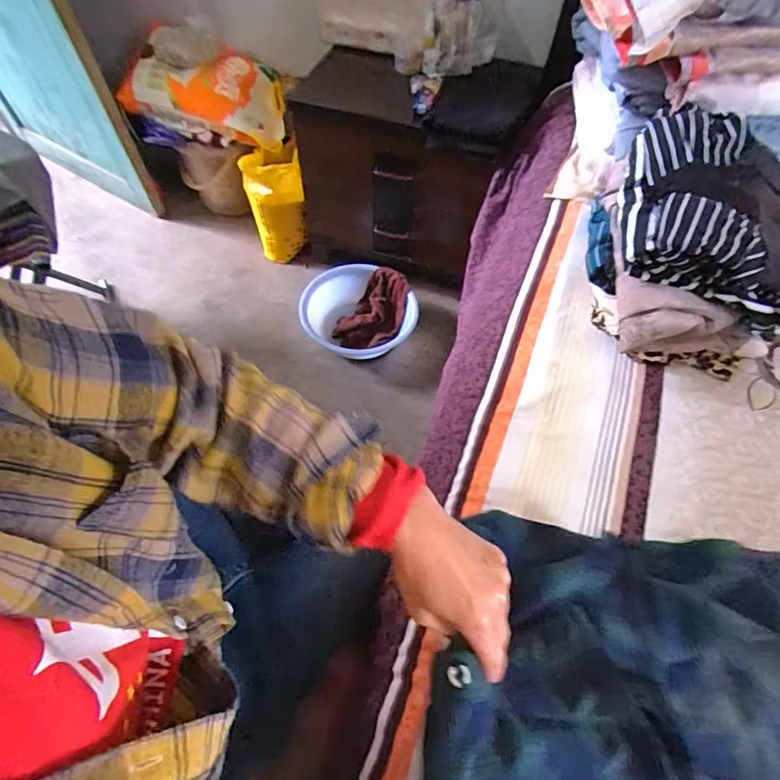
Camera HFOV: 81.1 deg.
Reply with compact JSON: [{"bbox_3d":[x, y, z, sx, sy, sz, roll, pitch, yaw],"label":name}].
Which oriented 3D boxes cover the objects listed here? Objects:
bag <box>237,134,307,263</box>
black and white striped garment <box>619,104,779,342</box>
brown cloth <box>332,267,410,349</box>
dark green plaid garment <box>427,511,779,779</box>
[{"bbox_3d":[-0.359,-0.589,1.457,0.167,0.322,0.152,-15,61,-10],"label":"bag"},{"bbox_3d":[0.416,-0.224,0.572,0.216,0.098,0.266,14,60,7],"label":"black and white striped garment"},{"bbox_3d":[-0.056,-0.240,1.377,0.200,0.108,0.242,11,59,5],"label":"brown cloth"},{"bbox_3d":[0.244,0.256,0.352,0.421,0.100,0.288,8,59,3],"label":"dark green plaid garment"}]

